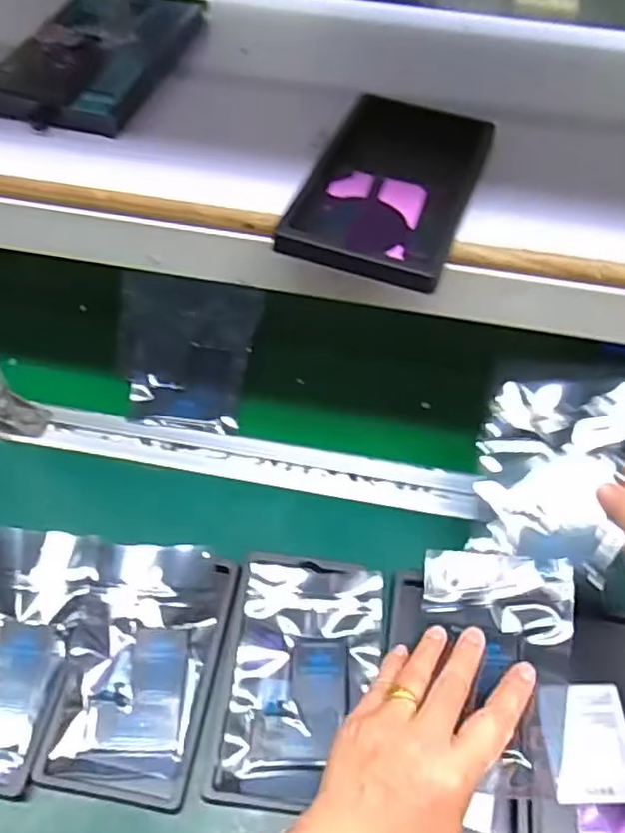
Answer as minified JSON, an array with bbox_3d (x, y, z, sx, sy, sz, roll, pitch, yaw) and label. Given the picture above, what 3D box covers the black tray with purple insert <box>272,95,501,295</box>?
[{"bbox_3d":[0.051,-0.143,0.395,0.092,0.017,0.167,17,54,11],"label":"black tray with purple insert"}]

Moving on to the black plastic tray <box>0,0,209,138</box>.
[{"bbox_3d":[-0.143,-0.259,0.461,0.096,0.022,0.183,12,53,7],"label":"black plastic tray"}]

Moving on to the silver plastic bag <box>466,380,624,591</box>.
[{"bbox_3d":[0.163,0.035,0.448,0.096,0.015,0.130,10,77,28],"label":"silver plastic bag"}]

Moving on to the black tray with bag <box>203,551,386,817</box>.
[{"bbox_3d":[-0.007,0.170,0.436,0.101,0.014,0.155,7,56,2],"label":"black tray with bag"}]

